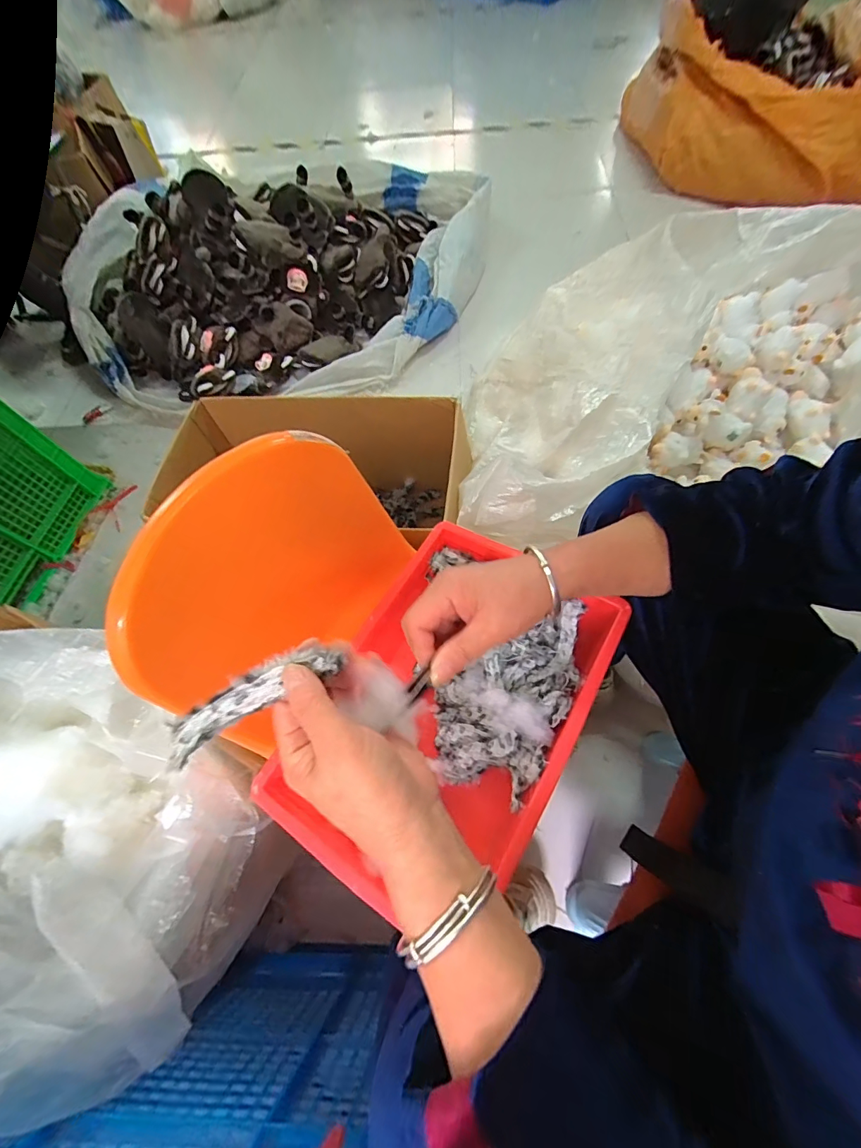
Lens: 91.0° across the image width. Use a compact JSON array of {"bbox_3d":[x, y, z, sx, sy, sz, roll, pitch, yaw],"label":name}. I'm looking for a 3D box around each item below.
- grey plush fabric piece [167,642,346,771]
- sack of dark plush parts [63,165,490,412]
[{"bbox_3d":[-0.105,0.074,0.258,0.107,0.014,0.027,-30,66,-11],"label":"grey plush fabric piece"},{"bbox_3d":[-0.471,-0.887,1.256,1.232,0.307,0.838,4,65,6],"label":"sack of dark plush parts"}]

